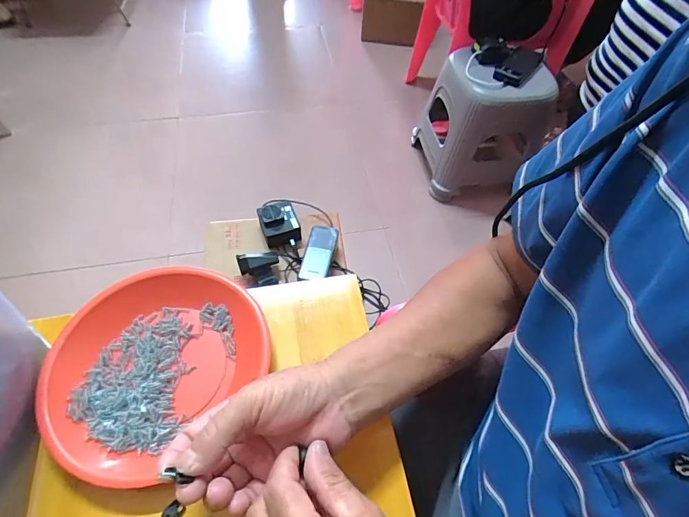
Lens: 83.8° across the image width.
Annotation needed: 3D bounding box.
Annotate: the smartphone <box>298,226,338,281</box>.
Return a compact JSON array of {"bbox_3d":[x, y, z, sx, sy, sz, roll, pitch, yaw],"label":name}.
[{"bbox_3d":[-0.049,-0.011,0.726,0.055,0.014,0.125,12,57,5],"label":"smartphone"}]

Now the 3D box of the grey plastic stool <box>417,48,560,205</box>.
[{"bbox_3d":[0.396,-0.398,1.132,0.287,0.319,0.264,-10,57,-9],"label":"grey plastic stool"}]

